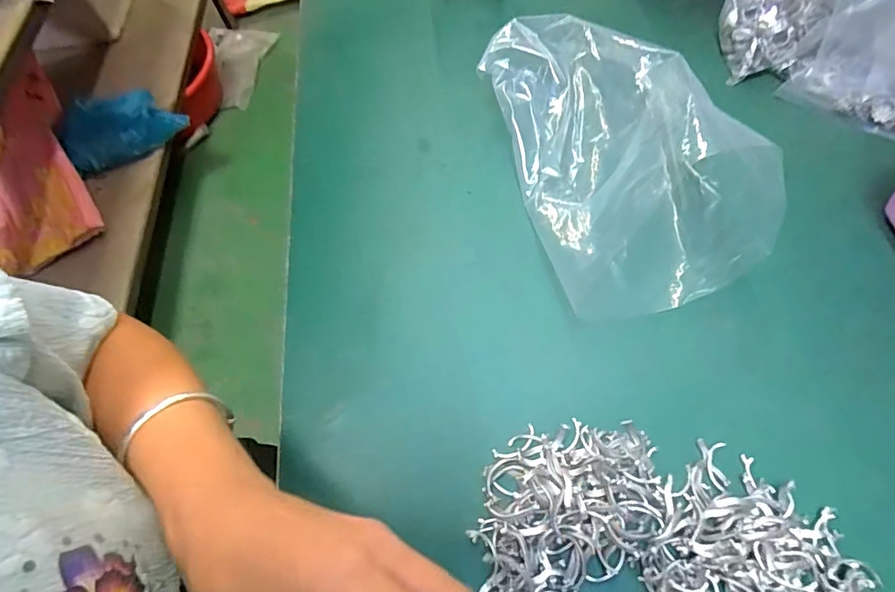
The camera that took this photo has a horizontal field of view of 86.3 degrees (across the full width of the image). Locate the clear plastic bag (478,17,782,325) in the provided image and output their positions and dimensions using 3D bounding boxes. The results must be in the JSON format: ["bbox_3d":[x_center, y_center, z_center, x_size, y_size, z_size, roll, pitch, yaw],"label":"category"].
[{"bbox_3d":[0.144,-0.131,0.396,0.162,0.102,0.270,-14,64,-4],"label":"clear plastic bag"}]

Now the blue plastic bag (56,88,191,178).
[{"bbox_3d":[-0.761,-0.394,1.113,0.268,0.146,0.094,-28,66,-9],"label":"blue plastic bag"}]

